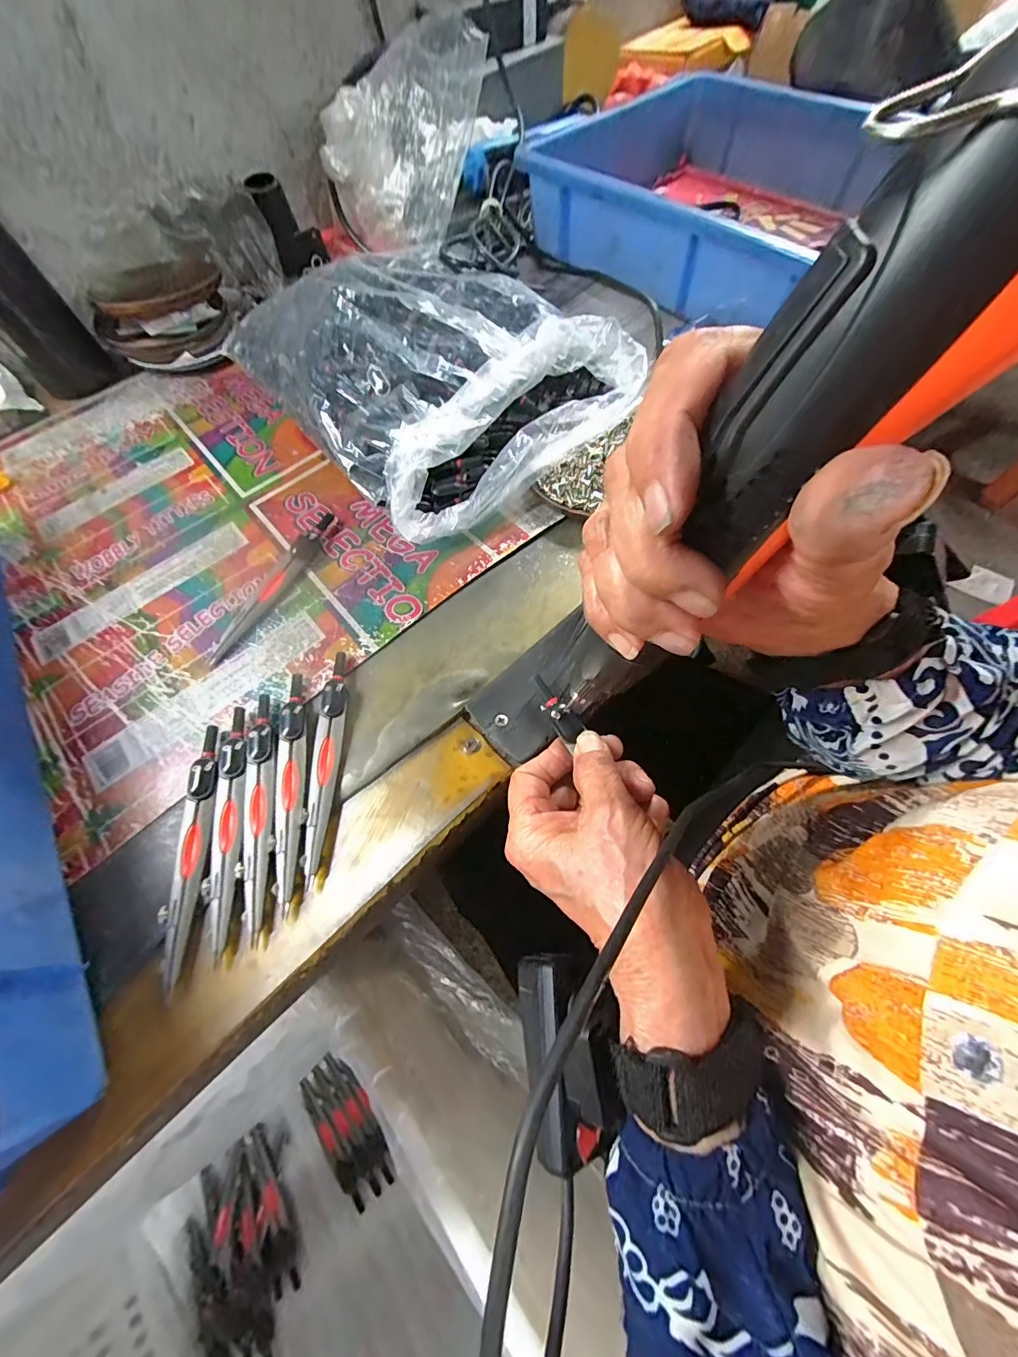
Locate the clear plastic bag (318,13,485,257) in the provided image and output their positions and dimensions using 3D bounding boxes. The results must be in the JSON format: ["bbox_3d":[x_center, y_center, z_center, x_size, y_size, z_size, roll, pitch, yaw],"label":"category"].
[{"bbox_3d":[-0.107,-0.517,0.448,0.155,0.126,0.086,27,69,16],"label":"clear plastic bag"}]

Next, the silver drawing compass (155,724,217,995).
[{"bbox_3d":[-0.165,0.086,0.242,0.014,0.011,0.127,-7,63,0],"label":"silver drawing compass"}]

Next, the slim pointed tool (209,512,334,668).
[{"bbox_3d":[-0.162,-0.067,0.319,0.014,0.013,0.131,22,66,14],"label":"slim pointed tool"}]

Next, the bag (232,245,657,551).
[{"bbox_3d":[-0.061,-0.255,0.375,0.232,0.071,0.283,-35,66,-13],"label":"bag"}]

